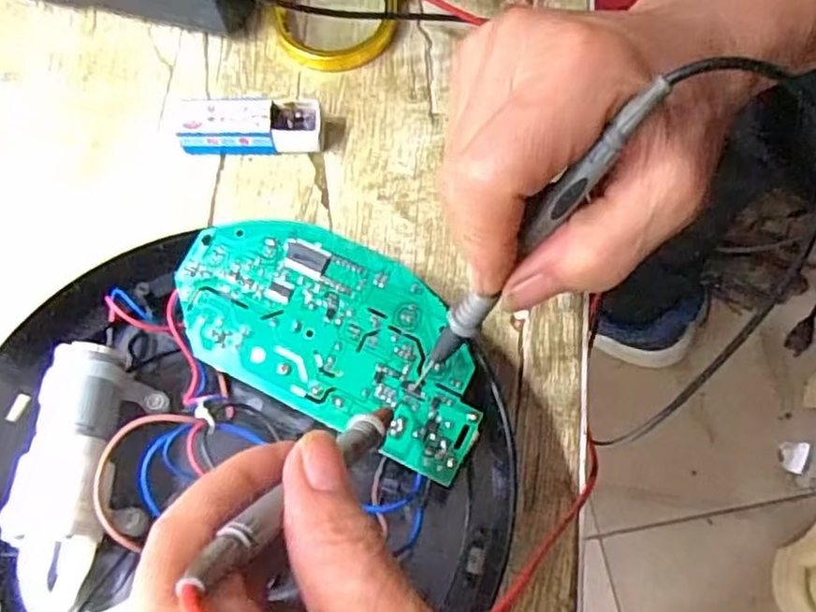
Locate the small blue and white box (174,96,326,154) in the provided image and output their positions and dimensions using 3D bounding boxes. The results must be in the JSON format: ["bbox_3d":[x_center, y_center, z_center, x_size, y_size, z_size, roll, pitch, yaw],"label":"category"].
[{"bbox_3d":[-0.082,-0.093,0.369,0.073,0.021,0.022,-2,70,0],"label":"small blue and white box"}]

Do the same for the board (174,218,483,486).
[{"bbox_3d":[-0.032,0.009,0.300,0.141,0.011,0.071,26,72,10],"label":"board"}]

